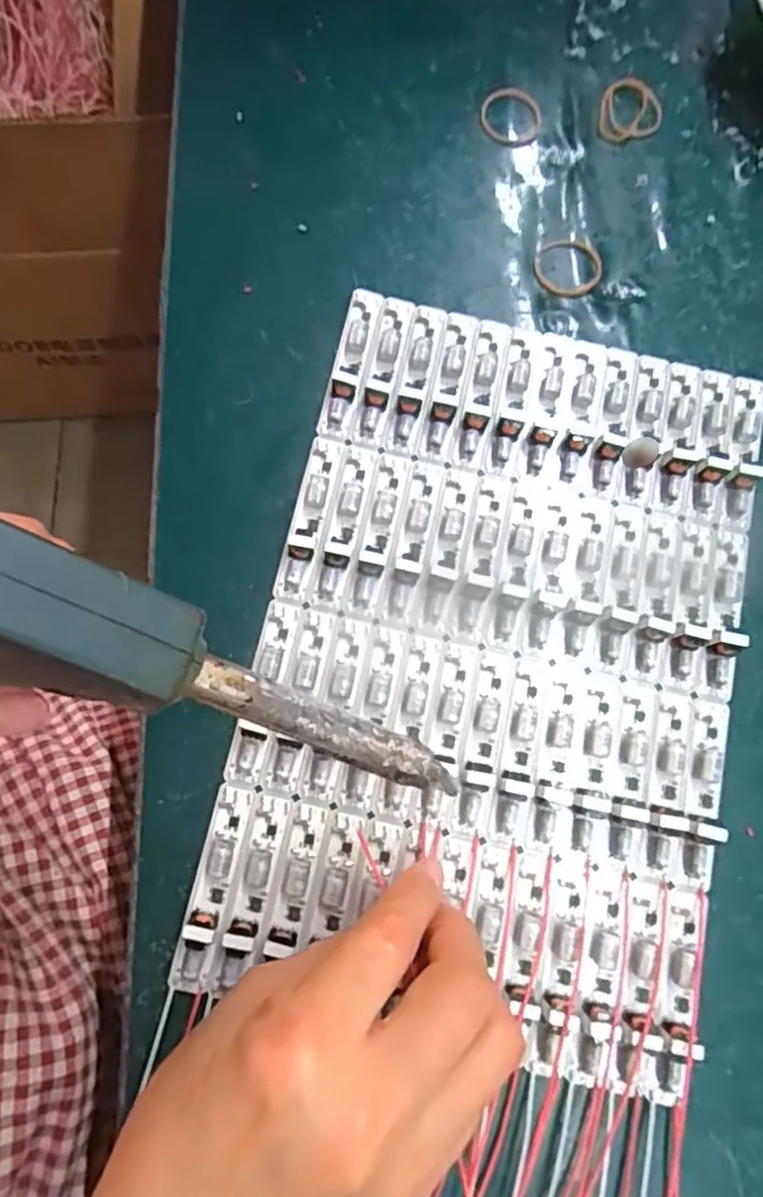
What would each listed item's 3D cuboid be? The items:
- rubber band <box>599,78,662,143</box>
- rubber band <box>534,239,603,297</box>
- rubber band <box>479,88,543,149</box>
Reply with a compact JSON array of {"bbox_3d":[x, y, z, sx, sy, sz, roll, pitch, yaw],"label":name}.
[{"bbox_3d":[0.126,-0.245,0.346,0.031,0.005,0.038,16,78,2],"label":"rubber band"},{"bbox_3d":[0.088,-0.155,0.322,0.032,0.004,0.031,-13,78,-4],"label":"rubber band"},{"bbox_3d":[0.064,-0.239,0.339,0.030,0.004,0.034,11,77,1],"label":"rubber band"}]

